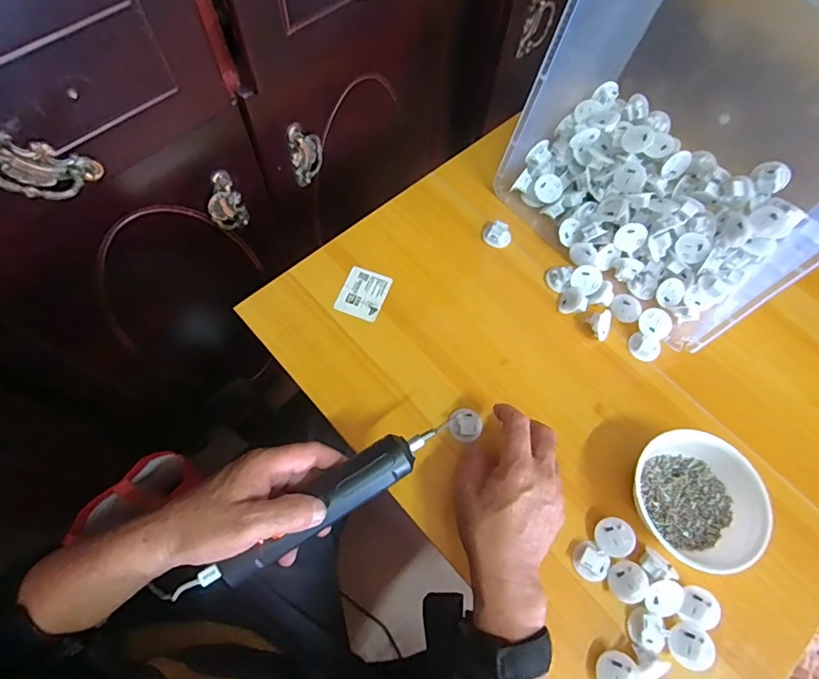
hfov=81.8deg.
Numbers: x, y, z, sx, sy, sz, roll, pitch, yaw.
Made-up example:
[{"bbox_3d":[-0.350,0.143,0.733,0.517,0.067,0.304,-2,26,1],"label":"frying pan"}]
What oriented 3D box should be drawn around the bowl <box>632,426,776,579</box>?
[{"bbox_3d":[0.266,0.144,0.442,0.114,0.049,0.120,-26,71,-14],"label":"bowl"}]

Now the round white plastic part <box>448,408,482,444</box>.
[{"bbox_3d":[0.057,0.087,0.479,0.032,0.016,0.033,1,67,-3],"label":"round white plastic part"}]

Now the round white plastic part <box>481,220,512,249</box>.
[{"bbox_3d":[0.106,-0.127,0.572,0.035,0.015,0.029,21,67,5],"label":"round white plastic part"}]

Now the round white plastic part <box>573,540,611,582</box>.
[{"bbox_3d":[0.168,0.207,0.438,0.030,0.017,0.033,1,67,-3],"label":"round white plastic part"}]

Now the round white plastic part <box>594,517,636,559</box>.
[{"bbox_3d":[0.190,0.183,0.437,0.033,0.009,0.033,20,89,28],"label":"round white plastic part"}]

